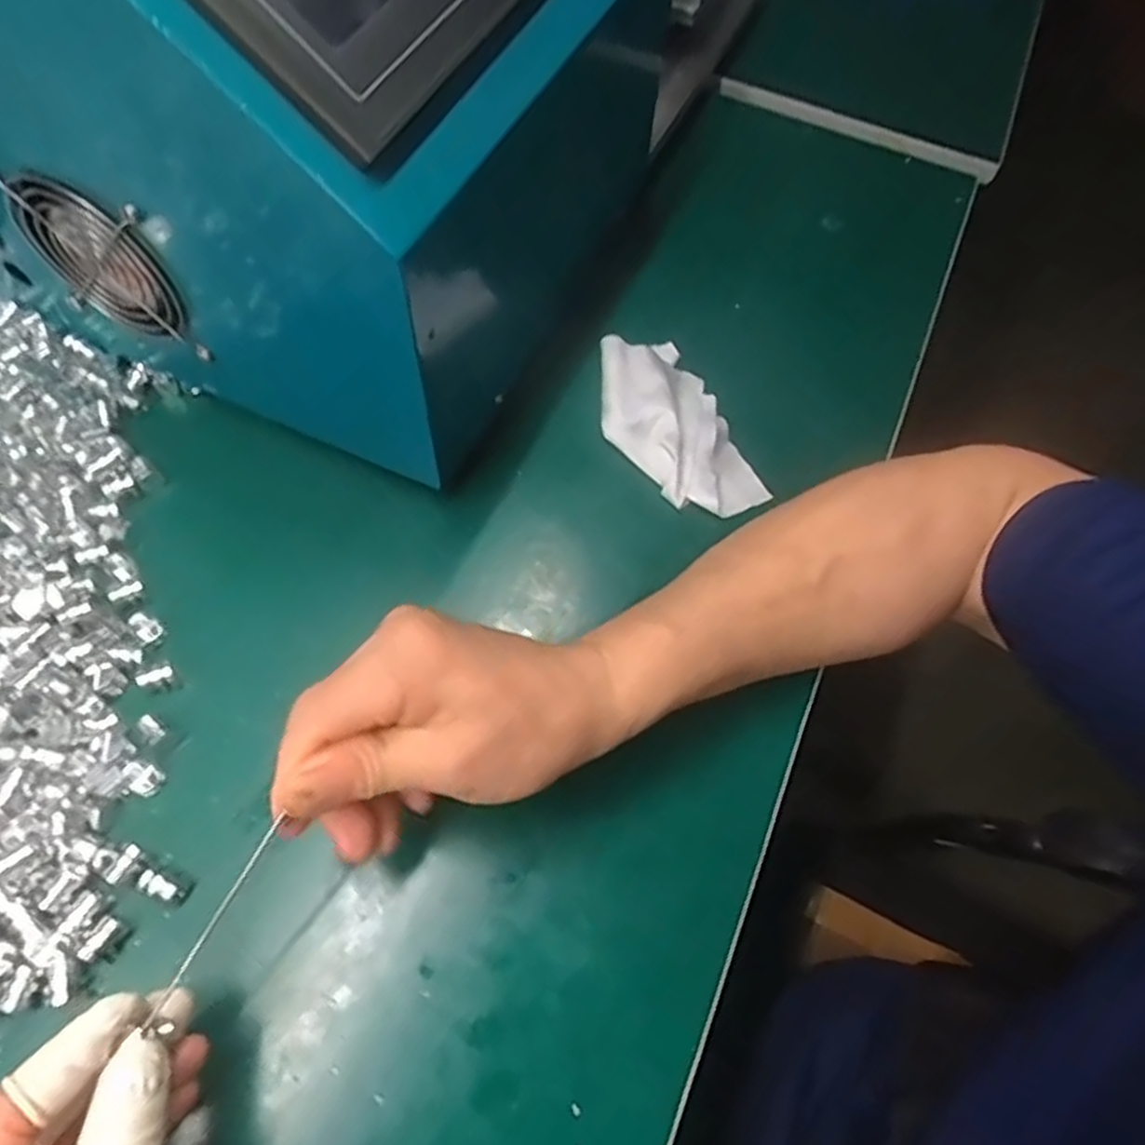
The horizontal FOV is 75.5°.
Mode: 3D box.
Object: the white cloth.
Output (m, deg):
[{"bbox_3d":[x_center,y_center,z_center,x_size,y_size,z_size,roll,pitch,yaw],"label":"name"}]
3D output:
[{"bbox_3d":[0.059,-0.087,0.431,0.071,0.031,0.117,-17,65,-12],"label":"white cloth"}]

